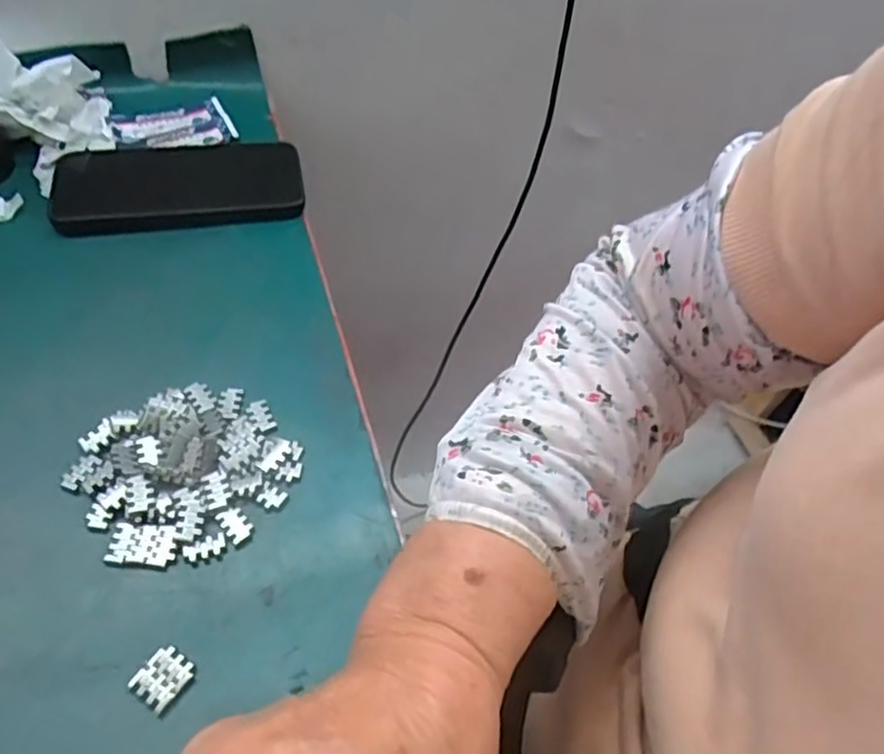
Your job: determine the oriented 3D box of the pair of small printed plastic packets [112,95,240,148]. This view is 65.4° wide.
[{"bbox_3d":[-0.208,-0.194,0.534,0.090,0.008,0.051,-13,53,-16],"label":"pair of small printed plastic packets"}]

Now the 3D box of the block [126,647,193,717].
[{"bbox_3d":[-0.117,0.126,0.288,0.020,0.004,0.022,29,54,17],"label":"block"}]

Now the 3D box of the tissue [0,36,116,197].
[{"bbox_3d":[-0.284,-0.201,0.500,0.078,0.051,0.138,-24,57,-23],"label":"tissue"}]

